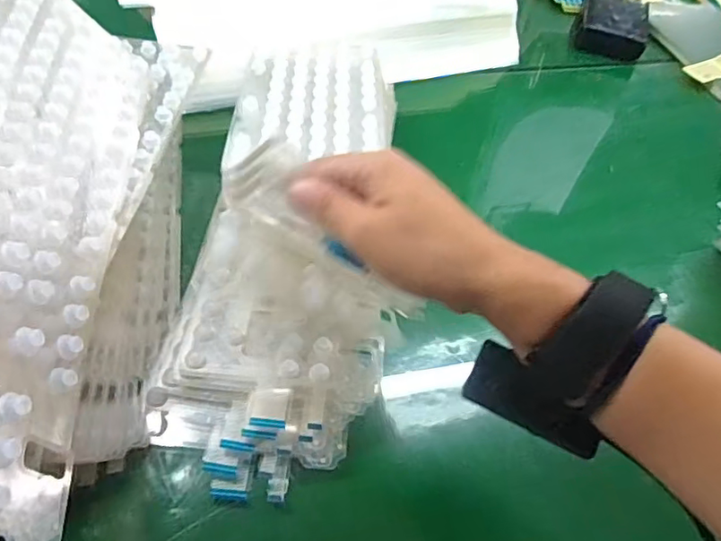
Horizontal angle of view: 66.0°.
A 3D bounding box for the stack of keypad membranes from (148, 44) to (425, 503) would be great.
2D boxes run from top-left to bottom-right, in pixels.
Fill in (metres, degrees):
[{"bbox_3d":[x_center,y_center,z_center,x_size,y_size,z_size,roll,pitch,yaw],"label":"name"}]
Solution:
[{"bbox_3d":[-0.044,-0.044,0.418,0.139,0.052,0.394,5,58,-2],"label":"stack of keypad membranes"}]

